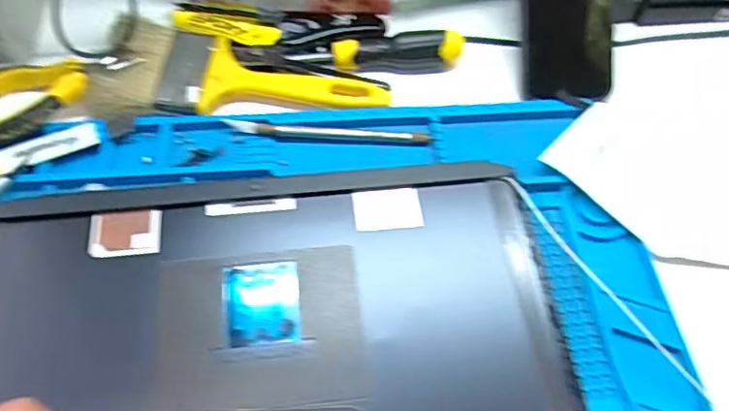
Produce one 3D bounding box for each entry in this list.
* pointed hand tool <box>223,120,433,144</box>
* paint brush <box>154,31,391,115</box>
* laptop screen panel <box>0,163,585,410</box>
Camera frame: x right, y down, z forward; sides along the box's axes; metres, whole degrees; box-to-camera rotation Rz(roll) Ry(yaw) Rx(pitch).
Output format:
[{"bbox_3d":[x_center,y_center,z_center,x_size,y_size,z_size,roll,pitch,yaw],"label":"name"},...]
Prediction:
[{"bbox_3d":[-0.026,-0.054,0.430,0.151,0.006,0.010,3,58,0],"label":"pointed hand tool"},{"bbox_3d":[-0.069,-0.101,0.443,0.169,0.015,0.069,1,58,-2],"label":"paint brush"},{"bbox_3d":[-0.056,0.084,0.334,0.352,0.016,0.236,-4,59,-5],"label":"laptop screen panel"}]

